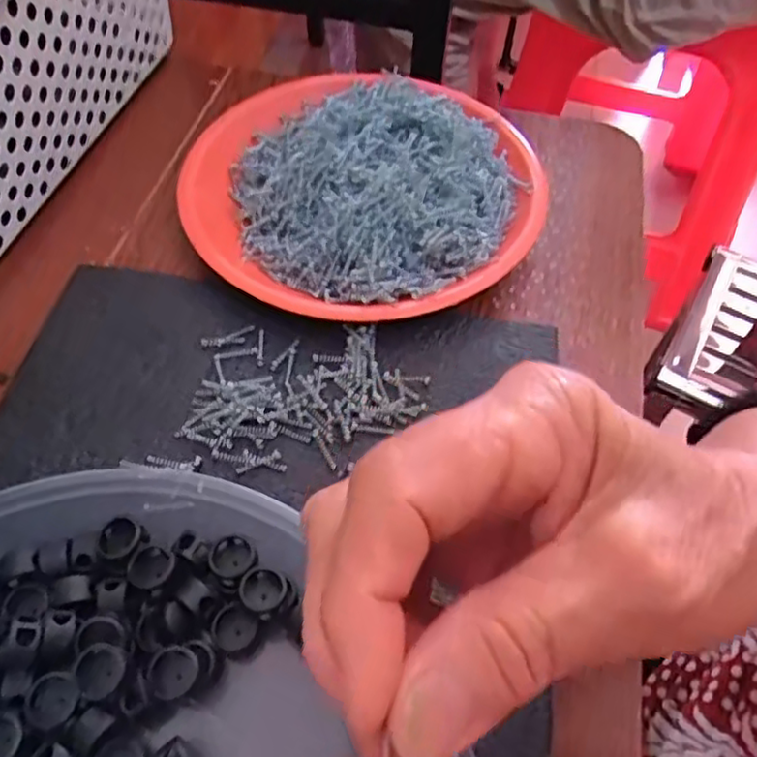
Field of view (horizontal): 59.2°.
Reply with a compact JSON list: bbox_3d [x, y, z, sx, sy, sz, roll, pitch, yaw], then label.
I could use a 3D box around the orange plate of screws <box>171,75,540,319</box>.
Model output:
[{"bbox_3d":[-0.010,-0.107,0.359,0.185,0.039,0.178,1,57,-2],"label":"orange plate of screws"}]

